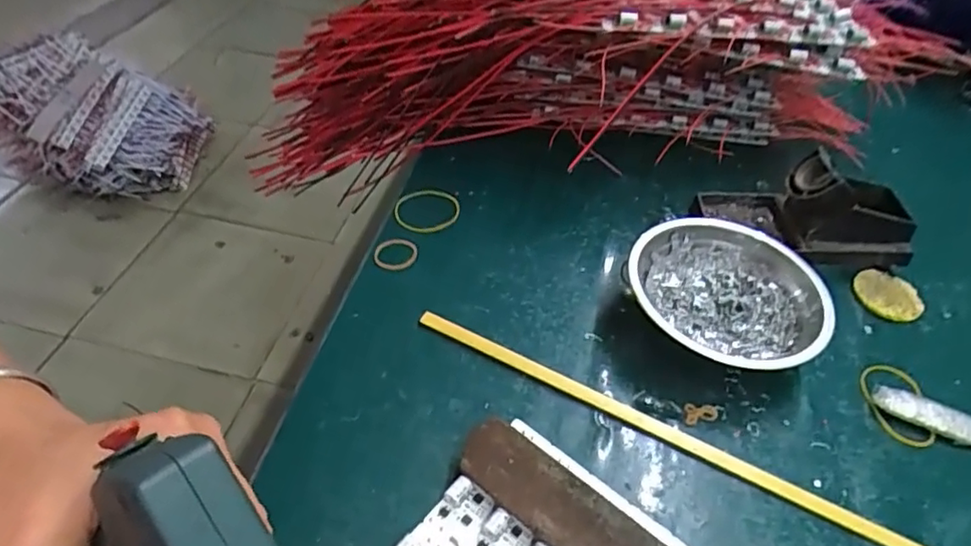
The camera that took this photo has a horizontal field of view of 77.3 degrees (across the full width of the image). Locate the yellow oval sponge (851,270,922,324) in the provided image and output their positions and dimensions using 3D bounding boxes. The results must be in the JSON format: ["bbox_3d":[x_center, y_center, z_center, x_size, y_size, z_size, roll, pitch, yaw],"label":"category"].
[{"bbox_3d":[0.299,0.017,0.449,0.046,0.006,0.044,1,46,-6],"label":"yellow oval sponge"}]

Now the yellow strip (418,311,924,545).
[{"bbox_3d":[0.099,0.090,0.358,0.311,0.005,0.011,24,48,16],"label":"yellow strip"}]

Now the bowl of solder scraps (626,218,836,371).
[{"bbox_3d":[0.159,0.019,0.408,0.129,0.039,0.124,3,46,-3],"label":"bowl of solder scraps"}]

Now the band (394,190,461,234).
[{"bbox_3d":[-0.043,-0.048,0.471,0.054,0.006,0.041,-23,61,-28],"label":"band"}]

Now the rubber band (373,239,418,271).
[{"bbox_3d":[-0.063,-0.014,0.436,0.026,0.005,0.031,35,52,25],"label":"rubber band"}]

